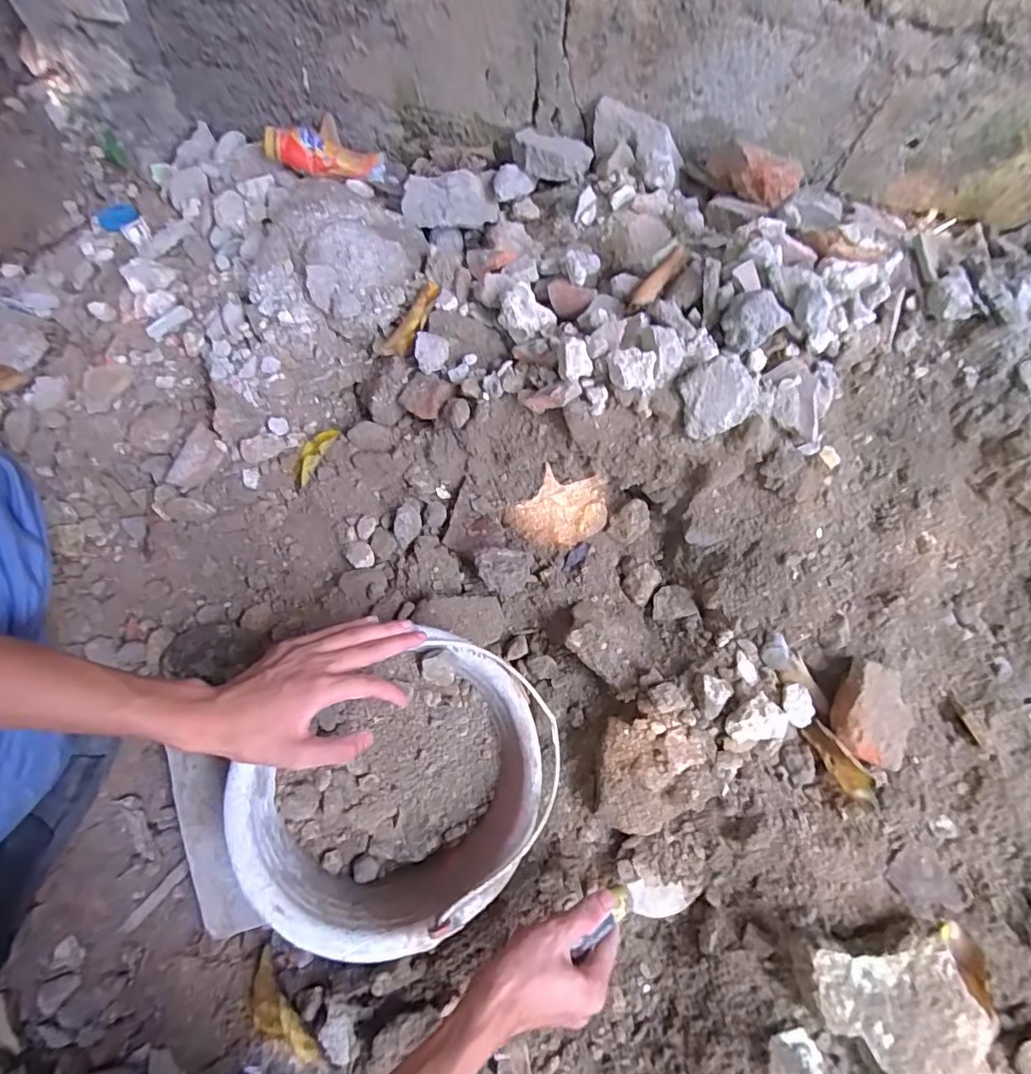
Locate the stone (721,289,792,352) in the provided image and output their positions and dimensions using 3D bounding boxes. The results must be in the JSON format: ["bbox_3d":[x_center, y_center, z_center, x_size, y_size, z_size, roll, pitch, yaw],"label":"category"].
[{"bbox_3d":[0.220,-0.202,0.519,0.052,0.046,0.036,40,71,11],"label":"stone"}]

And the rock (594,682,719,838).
[{"bbox_3d":[0.131,0.223,0.549,0.108,0.060,0.132,-11,70,-8],"label":"rock"}]

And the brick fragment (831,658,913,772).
[{"bbox_3d":[0.369,0.182,0.571,0.087,0.027,0.093,26,82,-19],"label":"brick fragment"}]

